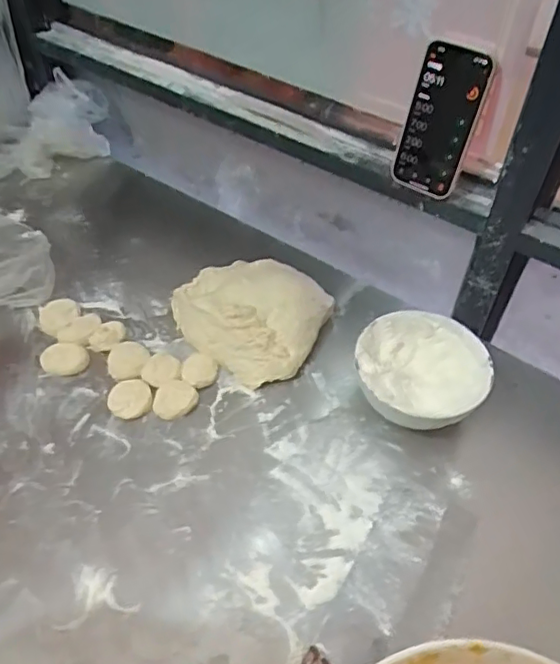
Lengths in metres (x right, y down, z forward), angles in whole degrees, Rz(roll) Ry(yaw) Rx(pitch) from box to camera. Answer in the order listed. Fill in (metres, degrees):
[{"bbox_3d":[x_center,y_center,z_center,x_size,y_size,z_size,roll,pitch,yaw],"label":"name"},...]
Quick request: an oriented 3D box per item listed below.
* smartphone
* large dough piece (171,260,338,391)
[{"bbox_3d":[0.167,-0.217,0.601,0.073,0.154,0.013,27,41,18],"label":"smartphone"},{"bbox_3d":[-0.045,-0.028,0.709,0.192,0.063,0.156,22,53,17],"label":"large dough piece"}]

